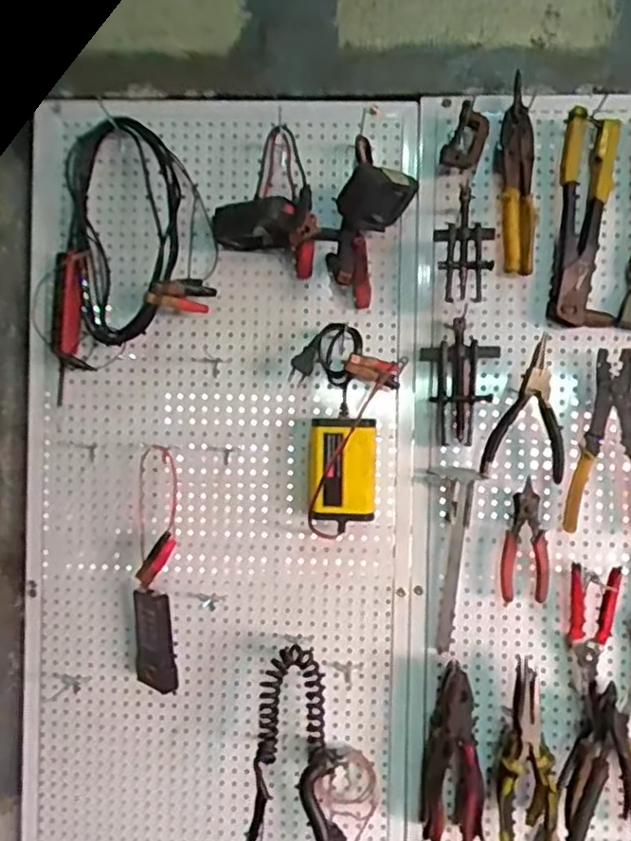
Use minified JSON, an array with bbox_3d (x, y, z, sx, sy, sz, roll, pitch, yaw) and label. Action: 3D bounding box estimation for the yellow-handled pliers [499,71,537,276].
[{"bbox_3d":[0.243,-0.288,0.814,0.045,0.211,0.052,1,2,22],"label":"yellow-handled pliers"}]

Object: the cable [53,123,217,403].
[{"bbox_3d":[-0.224,-0.218,0.820,0.216,0.299,0.099,1,2,-4],"label":"cable"}]

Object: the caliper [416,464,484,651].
[{"bbox_3d":[0.168,0.173,0.845,0.069,0.224,0.022,1,2,10],"label":"caliper"}]

